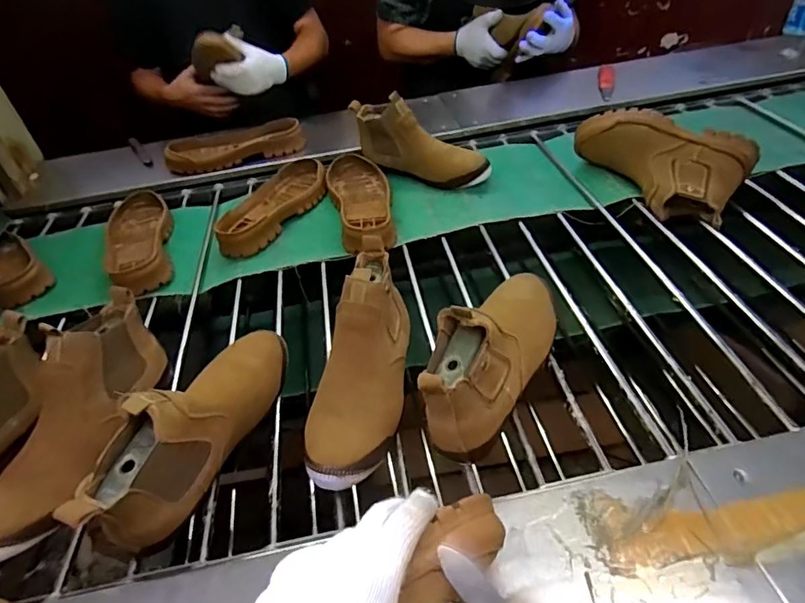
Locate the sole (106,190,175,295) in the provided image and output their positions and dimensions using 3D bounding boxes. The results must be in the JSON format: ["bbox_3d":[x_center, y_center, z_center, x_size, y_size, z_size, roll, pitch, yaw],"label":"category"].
[{"bbox_3d":[-0.489,-0.121,0.920,0.108,0.044,0.319,-18,45,-12],"label":"sole"}]

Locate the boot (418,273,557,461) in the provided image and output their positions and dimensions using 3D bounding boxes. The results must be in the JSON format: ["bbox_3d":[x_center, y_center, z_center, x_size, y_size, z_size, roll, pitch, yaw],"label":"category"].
[{"bbox_3d":[0.109,0.041,0.570,0.091,0.119,0.269,22,50,26],"label":"boot"}]

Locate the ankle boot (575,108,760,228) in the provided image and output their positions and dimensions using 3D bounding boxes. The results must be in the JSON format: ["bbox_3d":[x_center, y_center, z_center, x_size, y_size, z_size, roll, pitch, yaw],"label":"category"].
[{"bbox_3d":[0.440,-0.250,0.878,0.286,0.102,0.140,24,51,28],"label":"ankle boot"}]

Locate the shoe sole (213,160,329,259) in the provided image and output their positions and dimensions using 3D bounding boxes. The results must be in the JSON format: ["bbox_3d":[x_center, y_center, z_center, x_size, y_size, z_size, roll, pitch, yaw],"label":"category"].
[{"bbox_3d":[-0.246,-0.195,0.970,0.135,0.045,0.309,15,47,21],"label":"shoe sole"}]

